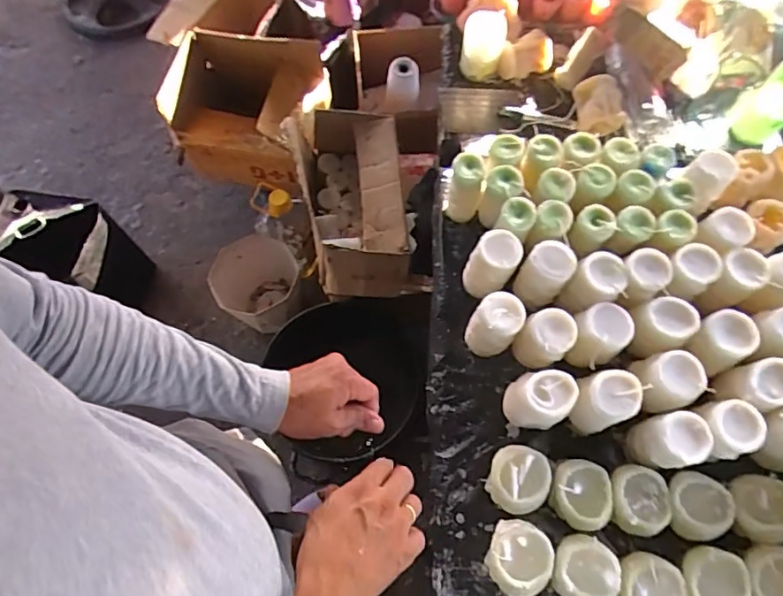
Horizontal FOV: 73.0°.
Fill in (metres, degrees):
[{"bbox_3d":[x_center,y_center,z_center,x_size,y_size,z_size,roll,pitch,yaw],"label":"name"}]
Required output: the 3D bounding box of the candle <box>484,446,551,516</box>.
[{"bbox_3d":[0.157,0.226,0.660,0.071,0.061,0.076,0,67,0],"label":"candle"}]

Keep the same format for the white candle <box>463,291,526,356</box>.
[{"bbox_3d":[0.138,0.039,0.706,0.057,0.097,0.063,34,72,14],"label":"white candle"}]

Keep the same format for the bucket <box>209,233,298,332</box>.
[{"bbox_3d":[-0.354,-0.025,1.417,0.194,0.229,0.200,0,67,0],"label":"bucket"}]

